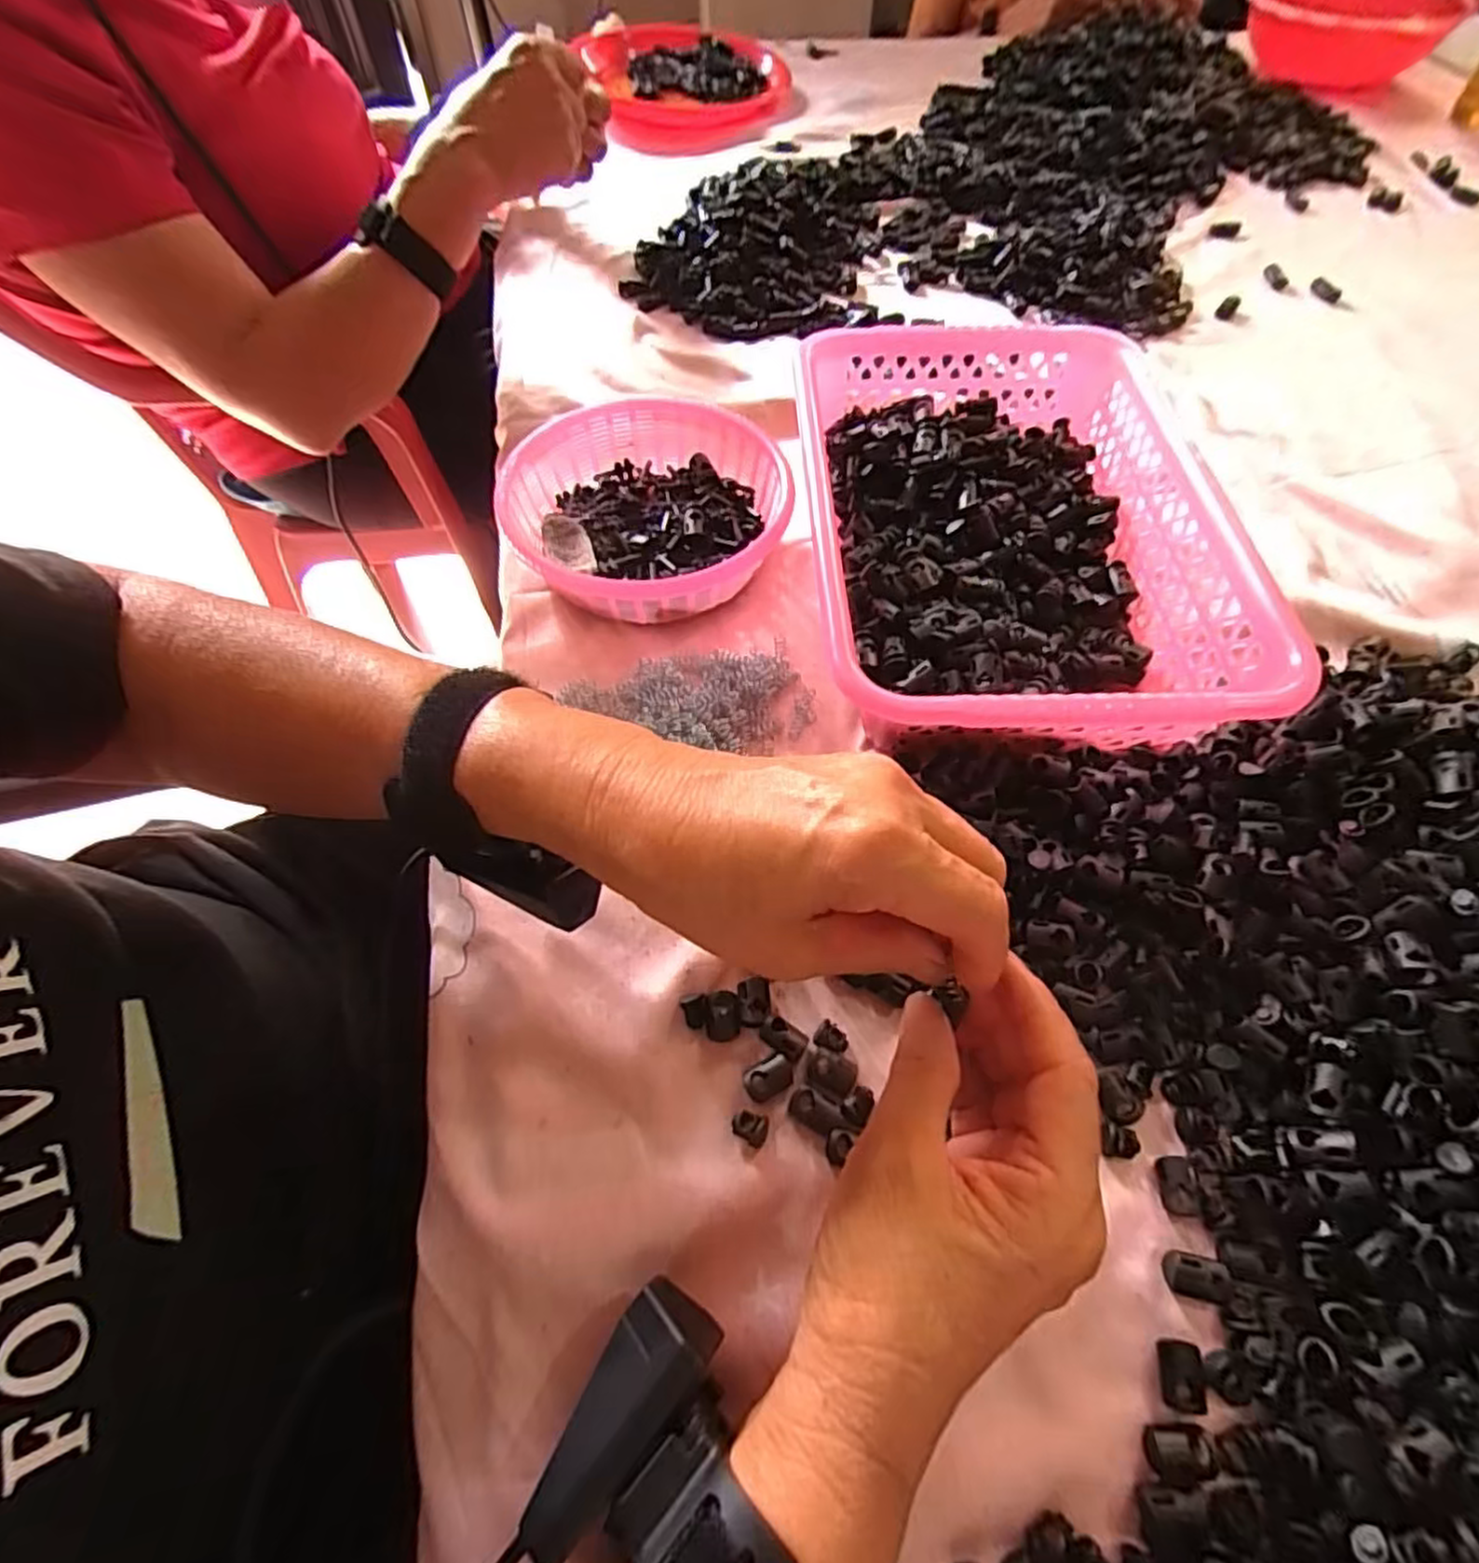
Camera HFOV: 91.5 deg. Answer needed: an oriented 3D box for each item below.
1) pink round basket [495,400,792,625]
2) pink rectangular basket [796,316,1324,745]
[{"bbox_3d":[-0.056,-0.162,0.438,0.166,0.045,0.166,-1,59,1],"label":"pink round basket"},{"bbox_3d":[0.150,-0.138,0.414,0.204,0.081,0.304,-1,59,1],"label":"pink rectangular basket"}]

